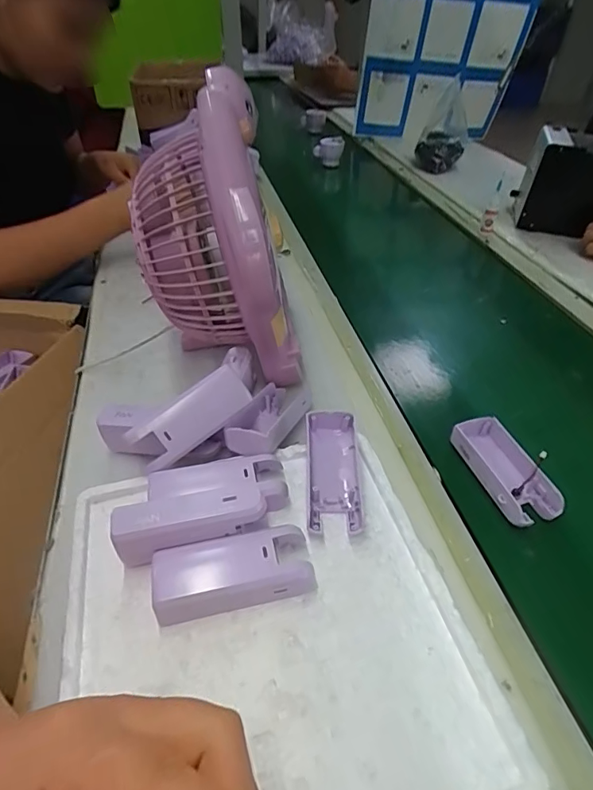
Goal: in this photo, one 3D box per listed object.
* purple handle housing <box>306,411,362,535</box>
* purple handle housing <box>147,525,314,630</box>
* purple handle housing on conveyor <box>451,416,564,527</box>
[{"bbox_3d":[0.030,0.062,0.394,0.045,0.031,0.111,1,42,-2],"label":"purple handle housing"},{"bbox_3d":[-0.044,0.123,0.330,0.107,0.027,0.045,-9,43,-12],"label":"purple handle housing"},{"bbox_3d":[0.187,0.065,0.424,0.048,0.028,0.107,-11,44,-15],"label":"purple handle housing on conveyor"}]

